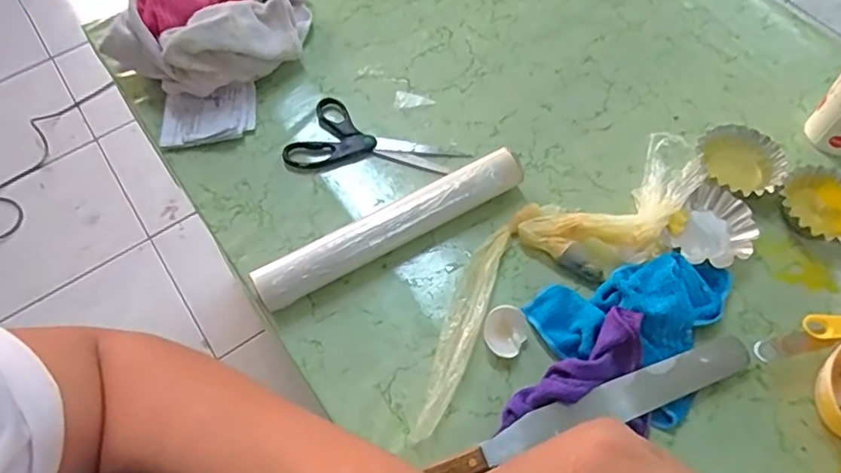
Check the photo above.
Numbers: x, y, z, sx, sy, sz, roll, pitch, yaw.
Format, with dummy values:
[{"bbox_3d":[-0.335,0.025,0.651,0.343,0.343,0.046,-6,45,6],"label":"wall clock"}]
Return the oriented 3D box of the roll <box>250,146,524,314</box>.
[{"bbox_3d":[-0.028,-0.010,0.631,0.302,0.045,0.043,-27,63,-13],"label":"roll"}]

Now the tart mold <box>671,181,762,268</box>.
[{"bbox_3d":[0.312,-0.005,0.629,0.079,0.028,0.086,32,66,18],"label":"tart mold"}]

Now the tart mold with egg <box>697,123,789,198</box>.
[{"bbox_3d":[0.355,-0.078,0.669,0.090,0.034,0.091,-1,61,1],"label":"tart mold with egg"}]

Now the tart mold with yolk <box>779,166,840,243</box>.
[{"bbox_3d":[0.430,-0.030,0.638,0.090,0.027,0.087,-1,61,1],"label":"tart mold with yolk"}]

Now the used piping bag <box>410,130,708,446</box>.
[{"bbox_3d":[0.135,0.016,0.609,0.392,0.050,0.122,-33,65,-16],"label":"used piping bag"}]

